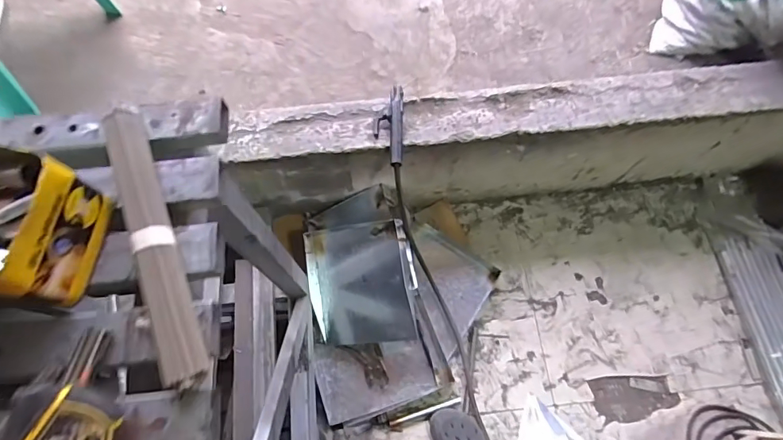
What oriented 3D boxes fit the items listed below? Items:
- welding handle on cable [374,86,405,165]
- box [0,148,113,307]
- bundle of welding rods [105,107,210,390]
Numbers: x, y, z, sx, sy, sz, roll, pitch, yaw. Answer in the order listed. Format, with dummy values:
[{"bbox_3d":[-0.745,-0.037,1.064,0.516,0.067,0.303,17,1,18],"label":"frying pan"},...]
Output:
[{"bbox_3d":[-0.006,-0.216,1.029,0.069,0.058,0.207,1,69,1],"label":"welding handle on cable"},{"bbox_3d":[-0.336,0.000,0.383,0.120,0.088,0.133,9,69,4],"label":"box"},{"bbox_3d":[-0.223,0.013,0.412,0.032,0.024,0.284,-22,70,-8],"label":"bundle of welding rods"}]

